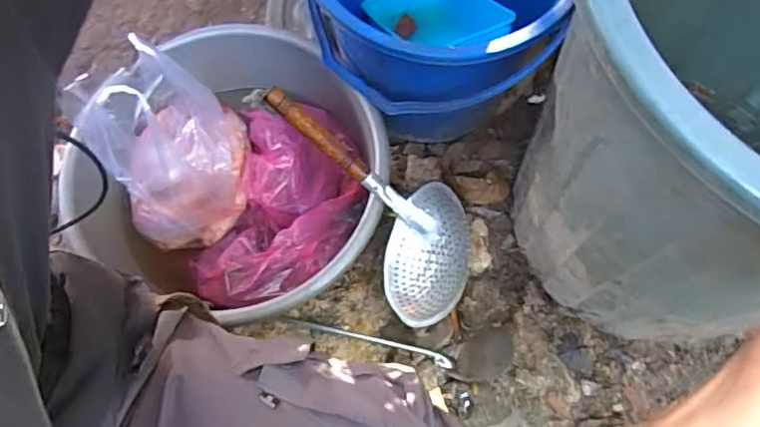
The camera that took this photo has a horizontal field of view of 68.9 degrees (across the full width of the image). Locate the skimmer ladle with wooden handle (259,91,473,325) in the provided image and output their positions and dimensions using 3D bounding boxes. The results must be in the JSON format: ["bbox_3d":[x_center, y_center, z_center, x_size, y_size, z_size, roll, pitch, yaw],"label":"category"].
[{"bbox_3d":[0.012,-0.018,0.716,0.179,0.058,0.398,-46,116,-15],"label":"skimmer ladle with wooden handle"}]

